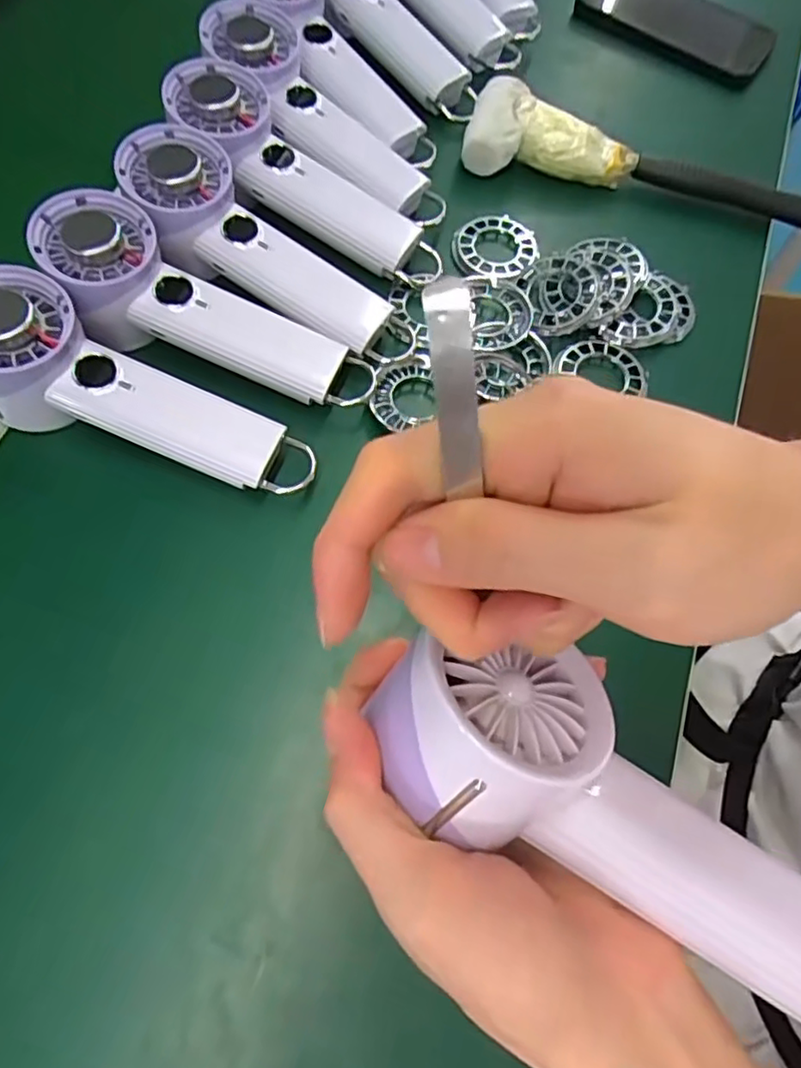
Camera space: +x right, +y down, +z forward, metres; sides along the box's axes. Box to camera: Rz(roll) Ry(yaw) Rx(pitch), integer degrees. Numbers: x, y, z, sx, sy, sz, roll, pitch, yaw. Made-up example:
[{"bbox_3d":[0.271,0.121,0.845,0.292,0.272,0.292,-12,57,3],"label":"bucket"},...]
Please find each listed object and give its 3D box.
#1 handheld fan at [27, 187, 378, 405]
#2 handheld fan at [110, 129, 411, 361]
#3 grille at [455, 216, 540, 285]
[{"bbox_3d":[-0.111,-0.121,0.372,0.192,0.052,0.060,26,67,-8],"label":"handheld fan"},{"bbox_3d":[-0.081,-0.163,0.386,0.189,0.041,0.064,35,69,-4],"label":"handheld fan"},{"bbox_3d":[0.064,-0.194,0.438,0.055,0.006,0.059,0,68,0],"label":"grille"}]

